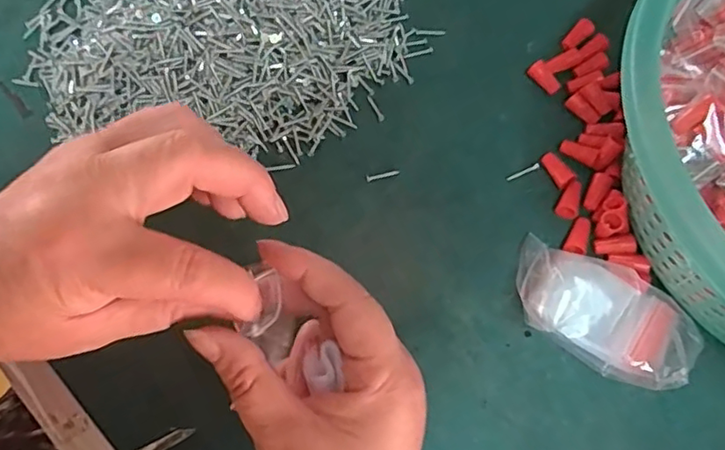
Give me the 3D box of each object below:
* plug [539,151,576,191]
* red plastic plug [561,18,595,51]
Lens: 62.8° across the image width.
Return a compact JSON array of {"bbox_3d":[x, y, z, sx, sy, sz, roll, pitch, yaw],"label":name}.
[{"bbox_3d":[0.119,-0.033,0.361,0.012,0.006,0.024,-26,70,-10],"label":"plug"},{"bbox_3d":[0.144,-0.126,0.400,0.012,0.008,0.029,42,74,15],"label":"red plastic plug"}]

